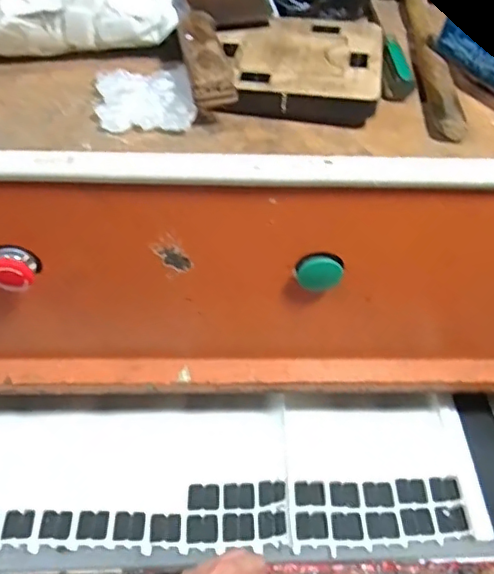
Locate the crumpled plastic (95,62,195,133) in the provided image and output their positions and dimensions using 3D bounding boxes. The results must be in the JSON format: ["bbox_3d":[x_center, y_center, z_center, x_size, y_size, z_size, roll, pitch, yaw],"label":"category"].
[{"bbox_3d":[-0.081,-0.151,0.446,0.073,0.021,0.082,-5,50,-11],"label":"crumpled plastic"}]

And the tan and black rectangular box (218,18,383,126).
[{"bbox_3d":[0.044,-0.187,0.472,0.129,0.030,0.129,9,49,2],"label":"tan and black rectangular box"}]

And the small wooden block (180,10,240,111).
[{"bbox_3d":[-0.034,-0.180,0.443,0.033,0.029,0.101,-7,50,-12],"label":"small wooden block"}]

